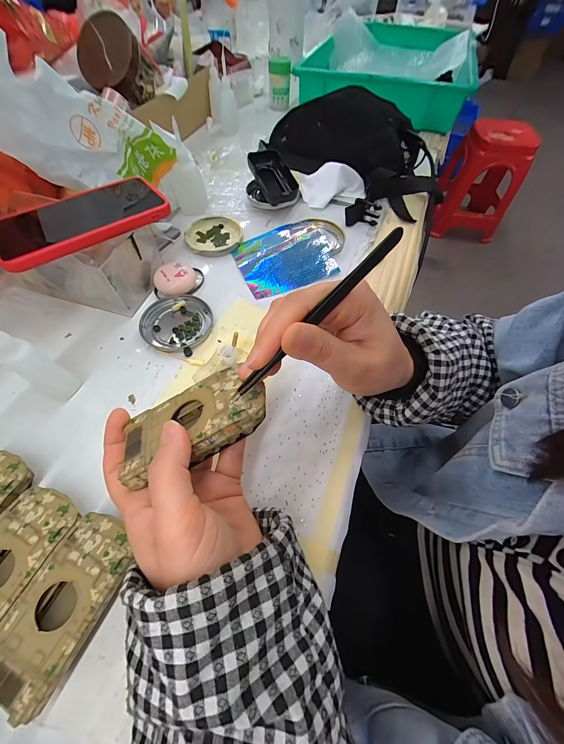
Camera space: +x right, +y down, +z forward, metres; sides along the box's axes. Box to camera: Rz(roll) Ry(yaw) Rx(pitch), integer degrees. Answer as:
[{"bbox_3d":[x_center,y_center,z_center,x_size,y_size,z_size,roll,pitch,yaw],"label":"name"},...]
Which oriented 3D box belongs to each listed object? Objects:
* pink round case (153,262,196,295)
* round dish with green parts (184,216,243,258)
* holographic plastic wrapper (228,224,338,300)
[{"bbox_3d":[-0.131,-0.113,0.339,0.048,0.023,0.041,-17,62,-12],"label":"pink round case"},{"bbox_3d":[-0.097,-0.198,0.397,0.080,0.009,0.077,1,60,-2],"label":"round dish with green parts"},{"bbox_3d":[0.003,-0.160,0.375,0.123,0.017,0.111,-19,63,-13],"label":"holographic plastic wrapper"}]

